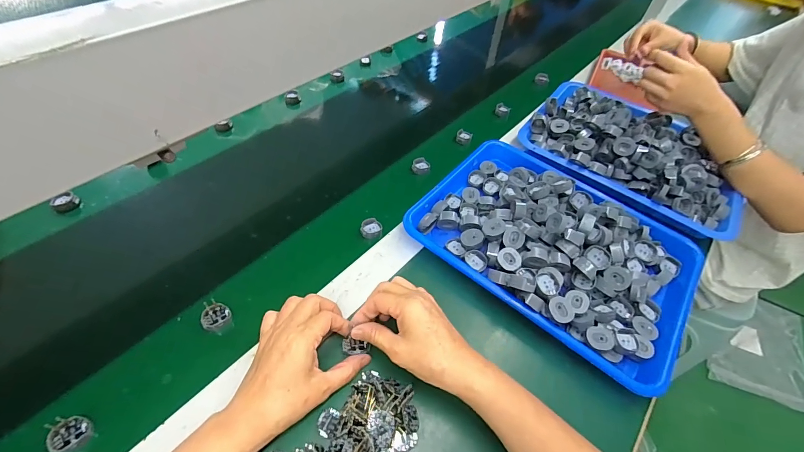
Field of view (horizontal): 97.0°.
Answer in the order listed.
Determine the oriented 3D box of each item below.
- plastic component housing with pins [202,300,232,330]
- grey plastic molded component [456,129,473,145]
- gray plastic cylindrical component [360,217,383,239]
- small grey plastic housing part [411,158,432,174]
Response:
[{"bbox_3d":[-0.206,0.102,0.399,0.028,0.025,0.029,1,51,-4],"label":"plastic component housing with pins"},{"bbox_3d":[0.110,-0.157,0.632,0.026,0.016,0.026,12,51,5],"label":"grey plastic molded component"},{"bbox_3d":[-0.042,0.005,0.492,0.029,0.015,0.030,3,51,-3],"label":"gray plastic cylindrical component"},{"bbox_3d":[0.032,-0.098,0.578,0.030,0.011,0.029,12,51,4],"label":"small grey plastic housing part"}]

